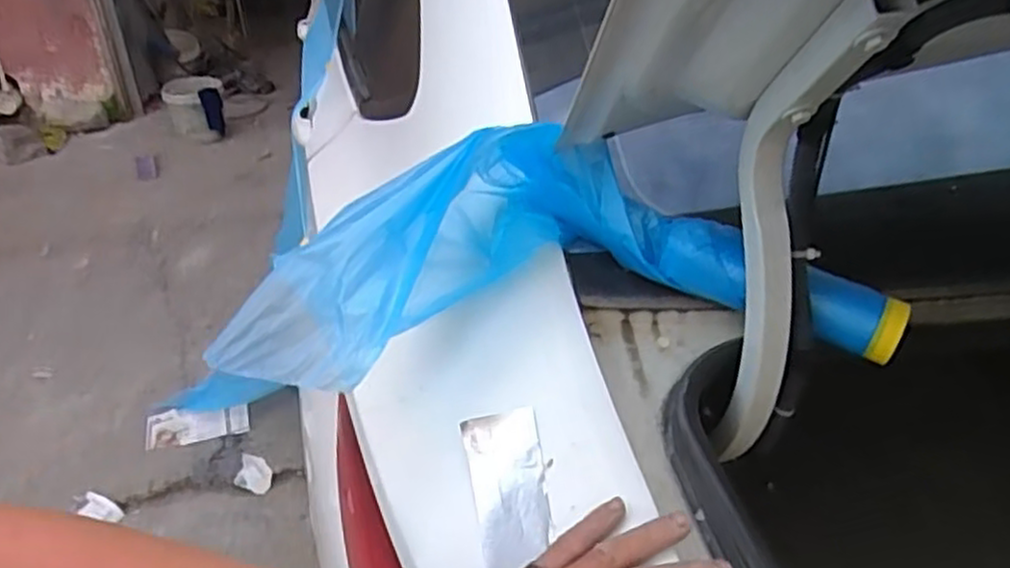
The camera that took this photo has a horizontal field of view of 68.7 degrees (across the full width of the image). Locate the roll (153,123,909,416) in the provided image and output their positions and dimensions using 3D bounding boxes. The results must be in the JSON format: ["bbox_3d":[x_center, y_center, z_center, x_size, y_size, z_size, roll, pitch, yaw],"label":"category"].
[{"bbox_3d":[0.035,-0.028,0.542,0.442,0.137,0.177,-5,27,-3],"label":"roll"}]

